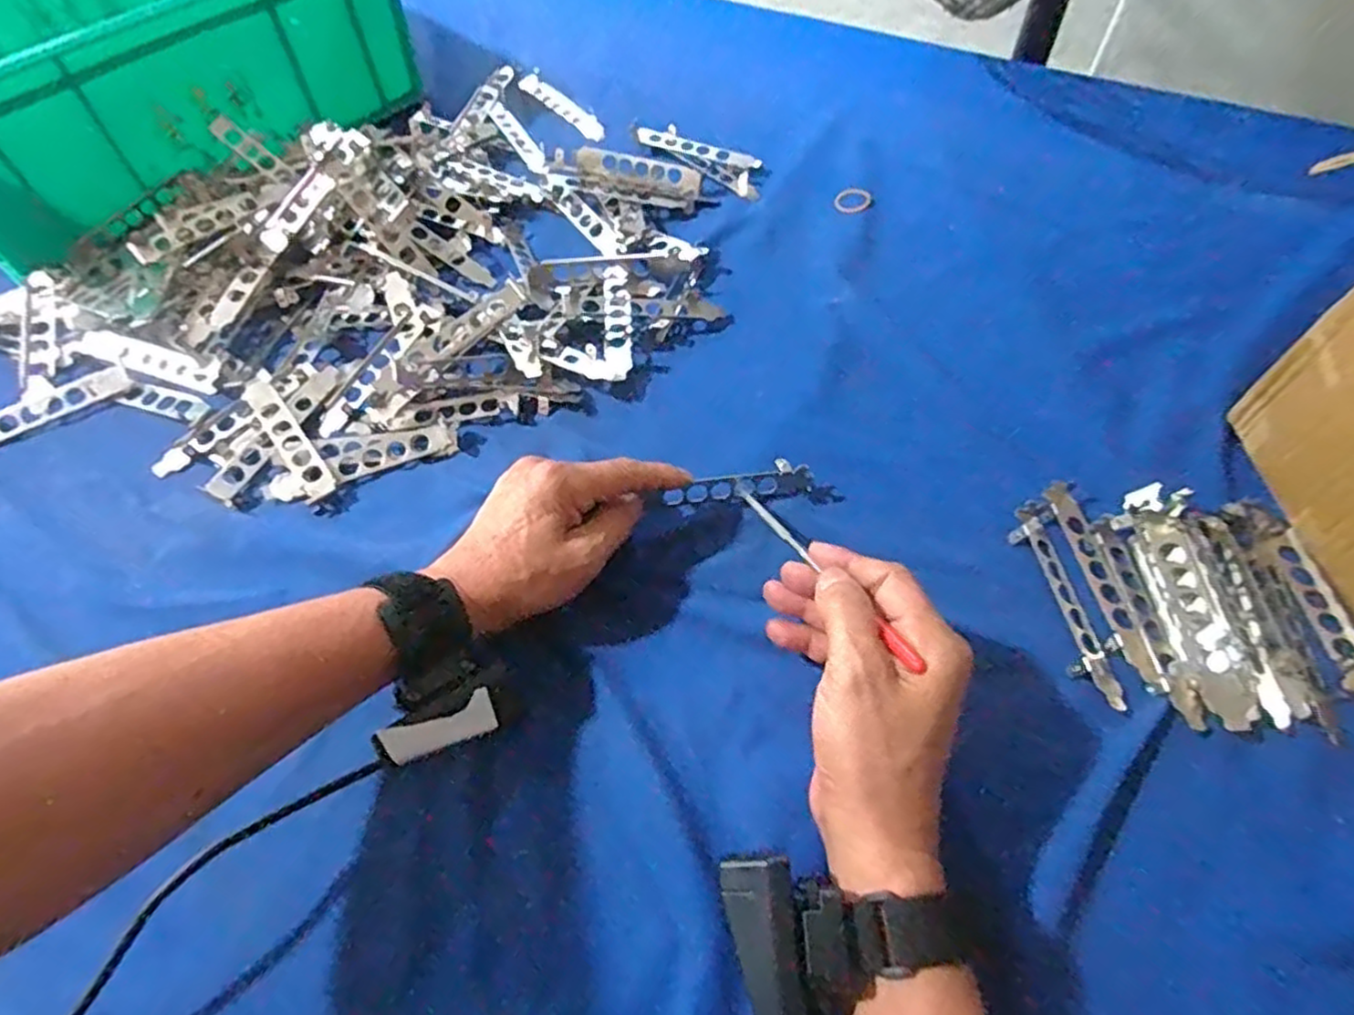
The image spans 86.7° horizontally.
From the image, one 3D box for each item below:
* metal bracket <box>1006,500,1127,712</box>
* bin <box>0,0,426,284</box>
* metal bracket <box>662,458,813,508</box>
[{"bbox_3d":[0.219,0.051,0.400,0.028,0.010,0.122,-6,56,-3],"label":"metal bracket"},{"bbox_3d":[-0.491,-0.413,0.644,0.319,0.138,0.412,34,63,21],"label":"bin"},{"bbox_3d":[0.040,-0.013,0.447,0.089,0.017,0.017,-10,56,-9],"label":"metal bracket"}]

